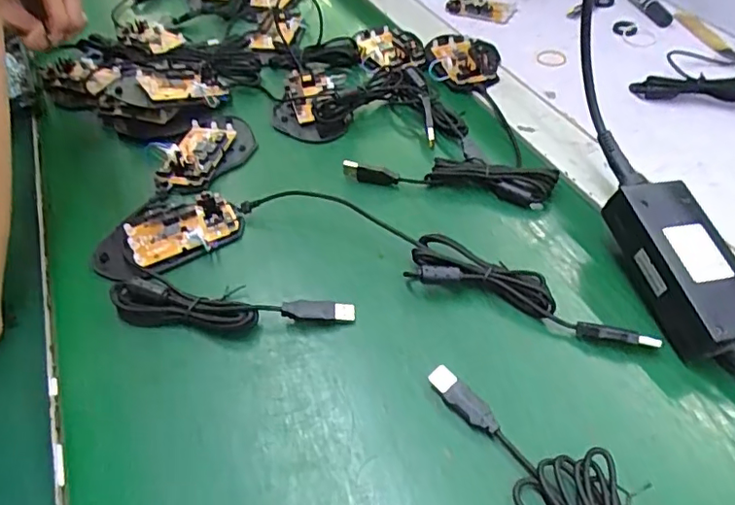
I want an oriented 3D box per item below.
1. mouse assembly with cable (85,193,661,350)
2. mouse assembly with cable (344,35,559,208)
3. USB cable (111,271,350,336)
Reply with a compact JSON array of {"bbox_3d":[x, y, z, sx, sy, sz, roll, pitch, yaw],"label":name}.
[{"bbox_3d":[-0.016,-0.002,0.411,0.401,0.028,0.093,7,49,13],"label":"mouse assembly with cable"},{"bbox_3d":[0.102,-0.136,0.529,0.174,0.029,0.234,13,50,18],"label":"mouse assembly with cable"},{"bbox_3d":[-0.096,0.039,0.383,0.170,0.017,0.036,4,48,11],"label":"USB cable"}]

